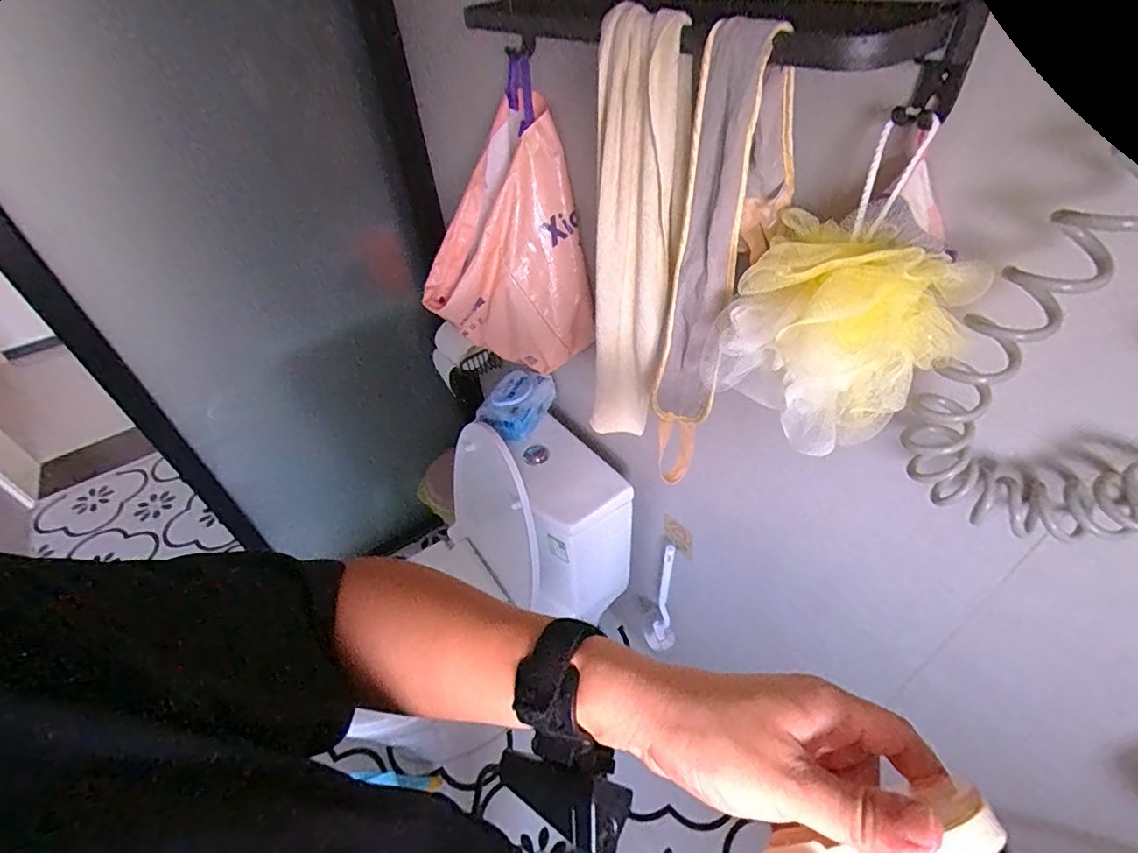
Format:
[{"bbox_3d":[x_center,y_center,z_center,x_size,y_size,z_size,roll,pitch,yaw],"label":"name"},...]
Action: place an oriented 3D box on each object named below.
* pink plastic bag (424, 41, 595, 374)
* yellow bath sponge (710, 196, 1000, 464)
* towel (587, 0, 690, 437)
[{"bbox_3d":[-0.117,-0.294,0.865,0.261,0.393,0.181,-14,44,-11],"label":"pink plastic bag"},{"bbox_3d":[0.218,-0.077,0.441,0.165,0.155,0.132,27,51,28],"label":"yellow bath sponge"},{"bbox_3d":[0.069,-0.174,0.586,0.092,0.444,0.059,5,44,9],"label":"towel"}]

